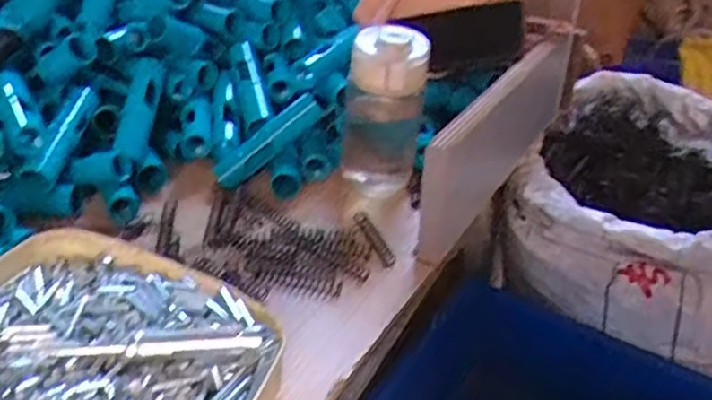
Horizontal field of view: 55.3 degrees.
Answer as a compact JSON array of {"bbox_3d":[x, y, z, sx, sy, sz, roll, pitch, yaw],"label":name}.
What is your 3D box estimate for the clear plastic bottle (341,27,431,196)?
[{"bbox_3d":[0.024,-0.073,0.612,0.072,0.157,0.059,3,30,1],"label":"clear plastic bottle"}]

